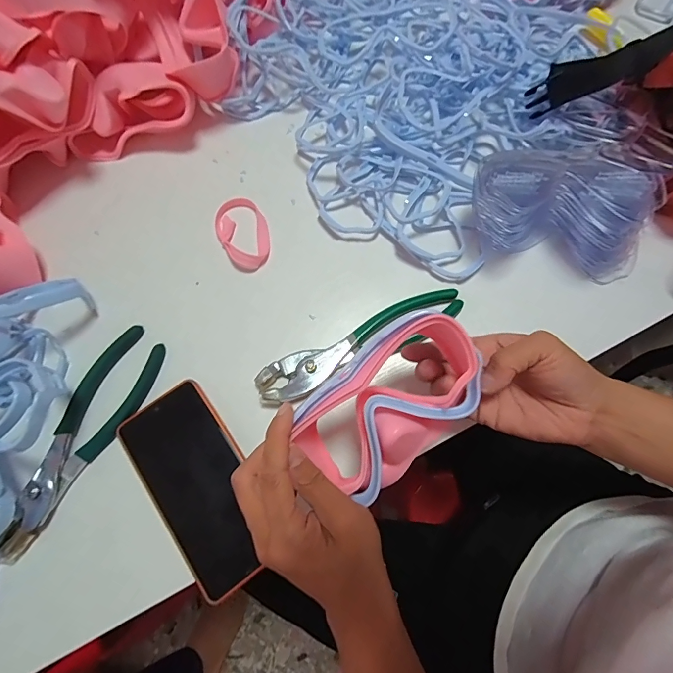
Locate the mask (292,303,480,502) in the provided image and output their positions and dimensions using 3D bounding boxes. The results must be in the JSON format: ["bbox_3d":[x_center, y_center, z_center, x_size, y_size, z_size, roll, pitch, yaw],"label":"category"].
[{"bbox_3d":[0.036,0.043,0.269,0.131,0.052,0.077,-44,90,7],"label":"mask"}]

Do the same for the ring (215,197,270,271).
[{"bbox_3d":[-0.094,-0.106,0.402,0.051,0.016,0.081,-21,72,-6],"label":"ring"}]

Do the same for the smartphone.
[{"bbox_3d":[-0.110,0.120,0.326,0.077,0.012,0.158,-36,74,-11],"label":"smartphone"}]

